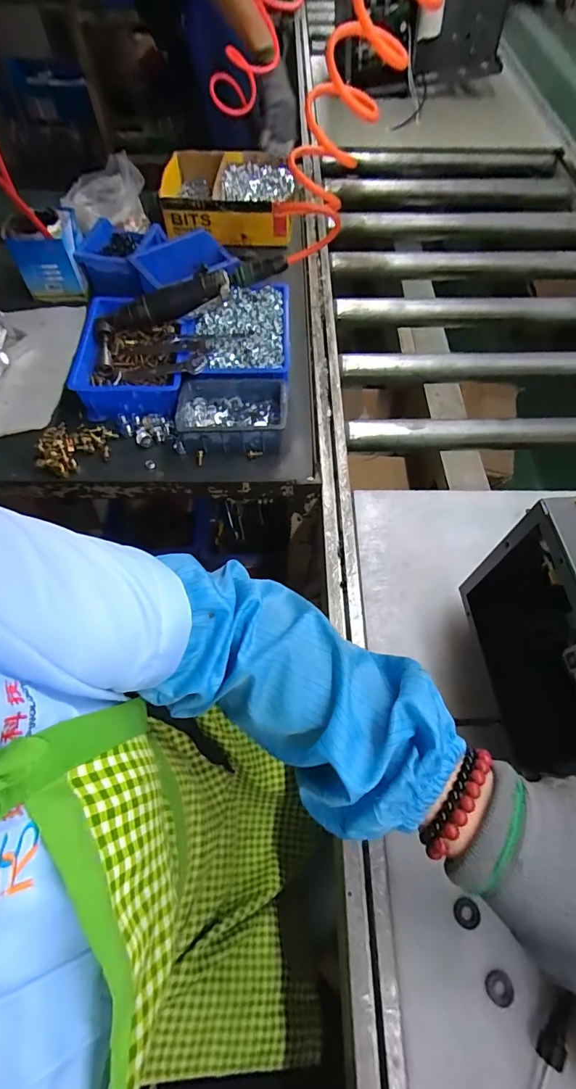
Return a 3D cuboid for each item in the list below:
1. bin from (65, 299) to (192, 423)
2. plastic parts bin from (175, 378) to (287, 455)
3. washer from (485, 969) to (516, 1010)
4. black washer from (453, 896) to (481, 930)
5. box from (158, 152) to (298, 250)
[{"bbox_3d":[-0.224,-0.270,0.639,0.167,0.064,0.187,5,63,2],"label":"bin"},{"bbox_3d":[-0.076,-0.174,0.604,0.147,0.053,0.093,0,63,-1],"label":"plastic parts bin"},{"bbox_3d":[0.176,0.367,0.361,0.022,0.004,0.022,0,63,-1],"label":"washer"},{"bbox_3d":[0.158,0.326,0.385,0.022,0.004,0.021,0,63,-1],"label":"black washer"},{"bbox_3d":[-0.112,-0.674,0.845,0.250,0.089,0.217,-3,63,-3],"label":"box"}]

